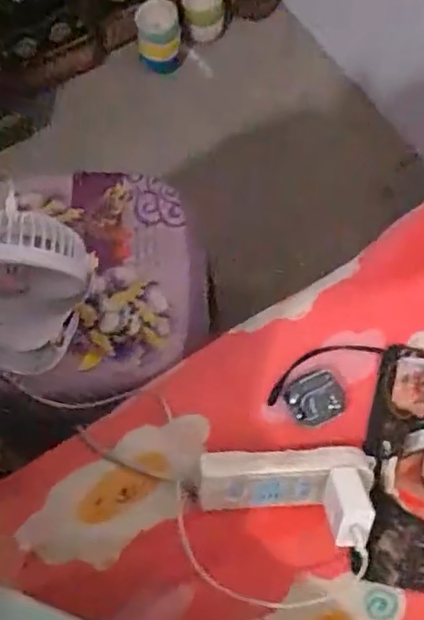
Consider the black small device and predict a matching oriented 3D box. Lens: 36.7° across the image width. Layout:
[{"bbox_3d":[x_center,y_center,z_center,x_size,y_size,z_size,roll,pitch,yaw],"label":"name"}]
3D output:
[{"bbox_3d":[0.103,0.090,0.638,0.054,0.031,0.046,-24,71,-7],"label":"black small device"}]

